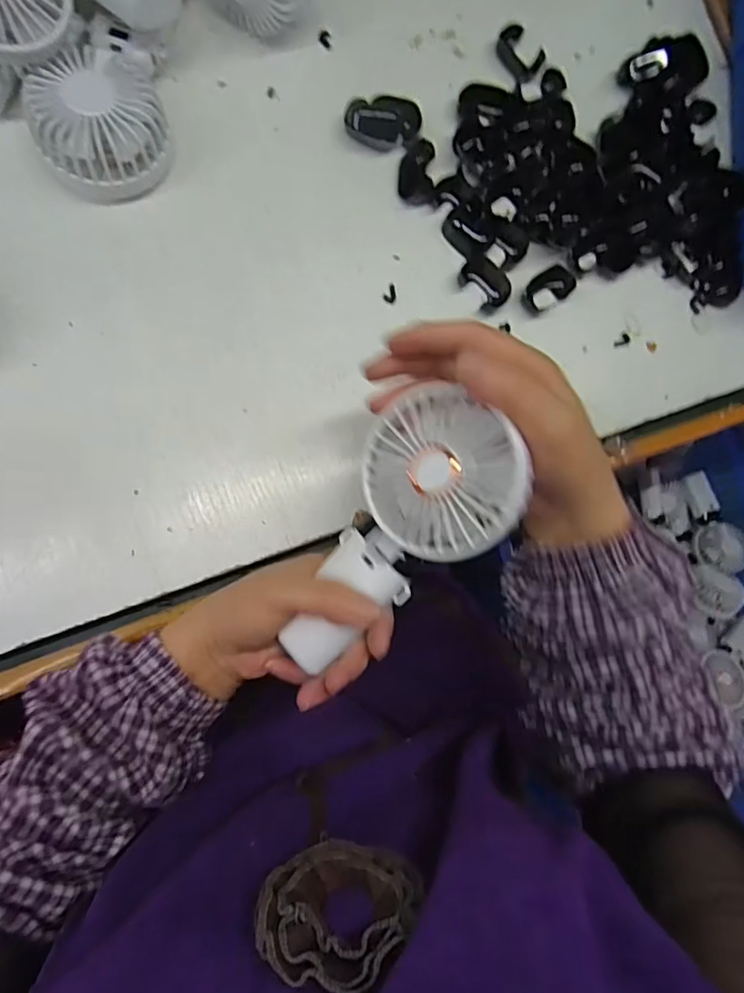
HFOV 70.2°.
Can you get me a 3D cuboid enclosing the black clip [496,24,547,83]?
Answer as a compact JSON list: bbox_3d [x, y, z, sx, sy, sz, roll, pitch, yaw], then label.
[{"bbox_3d":[0.119,-0.354,0.421,0.031,0.011,0.038,-44,89,-9],"label":"black clip"}]

